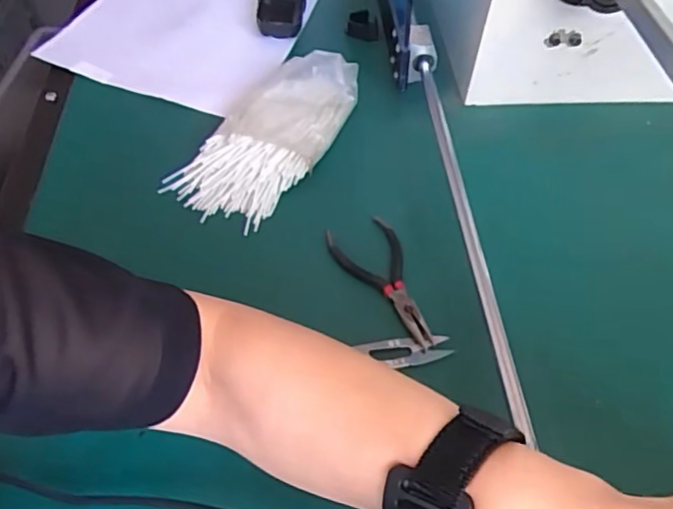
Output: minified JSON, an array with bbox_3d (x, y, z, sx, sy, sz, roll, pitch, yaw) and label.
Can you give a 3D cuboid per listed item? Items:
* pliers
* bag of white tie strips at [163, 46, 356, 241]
[{"bbox_3d":[0.044,0.021,0.460,0.055,0.013,0.128,-21,56,-18],"label":"pliers"},{"bbox_3d":[-0.055,-0.116,0.536,0.099,0.034,0.217,27,56,17],"label":"bag of white tie strips"}]

